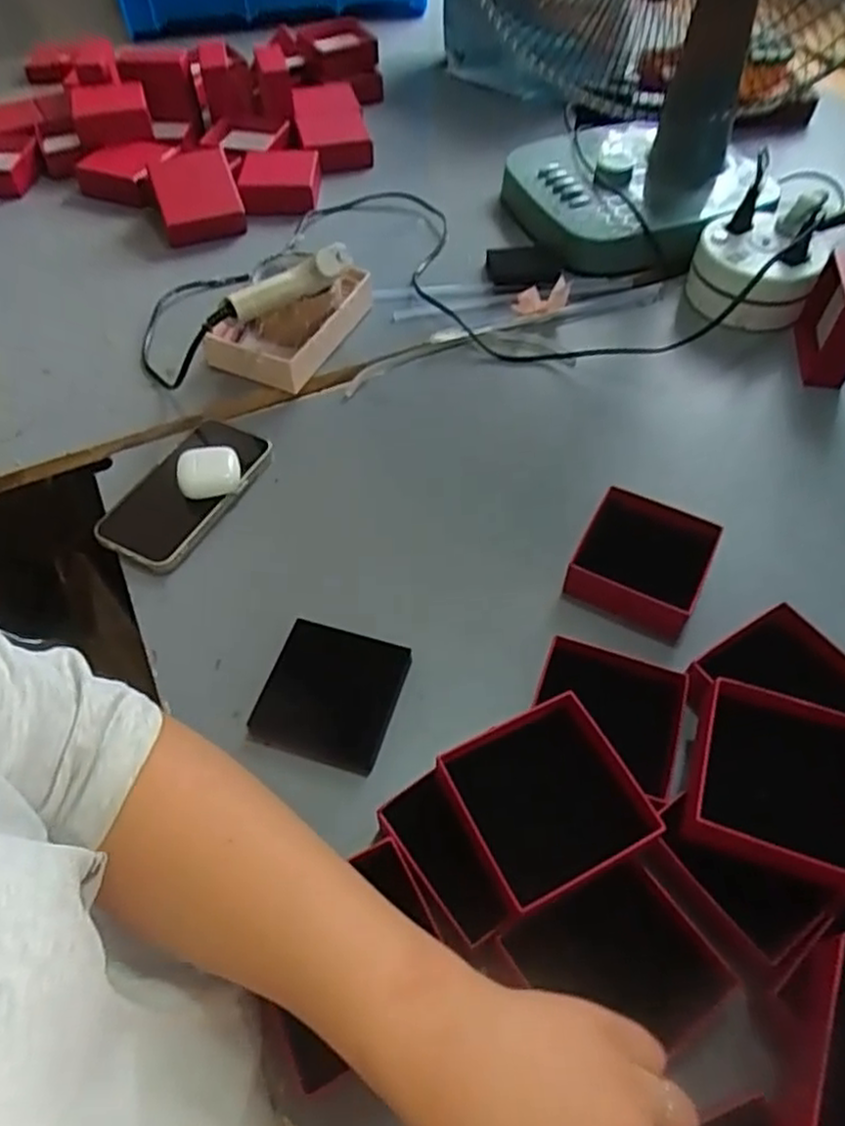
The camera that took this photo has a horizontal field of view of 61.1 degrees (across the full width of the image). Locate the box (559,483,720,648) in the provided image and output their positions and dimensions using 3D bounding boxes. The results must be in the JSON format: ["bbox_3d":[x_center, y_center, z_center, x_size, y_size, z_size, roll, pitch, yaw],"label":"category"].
[{"bbox_3d":[0.159,-0.002,0.519,0.086,0.031,0.091,23,57,18],"label":"box"}]

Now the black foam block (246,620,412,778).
[{"bbox_3d":[-0.060,0.086,0.470,0.084,0.016,0.085,14,55,12],"label":"black foam block"}]

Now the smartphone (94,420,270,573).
[{"bbox_3d":[-0.186,-0.061,0.570,0.076,0.015,0.148,18,56,14],"label":"smartphone"}]

